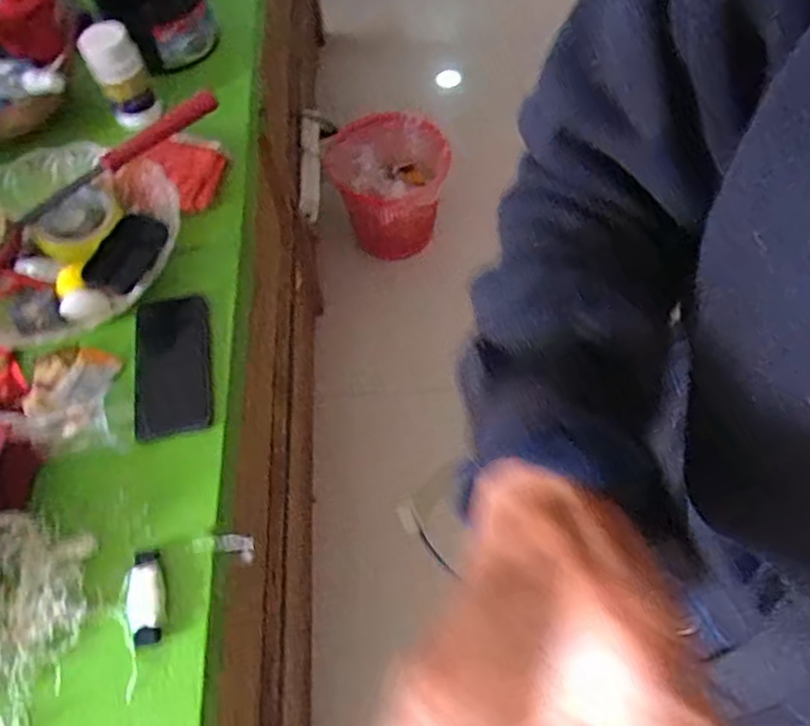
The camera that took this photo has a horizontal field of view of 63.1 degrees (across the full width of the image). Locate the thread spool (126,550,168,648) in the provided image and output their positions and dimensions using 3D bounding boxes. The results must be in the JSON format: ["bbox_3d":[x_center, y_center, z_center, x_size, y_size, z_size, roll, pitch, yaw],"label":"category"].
[{"bbox_3d":[-0.223,0.201,0.572,0.034,0.023,0.077,-5,60,0],"label":"thread spool"}]

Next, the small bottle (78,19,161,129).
[{"bbox_3d":[-0.367,-0.372,0.860,0.064,0.130,0.053,-21,61,-9],"label":"small bottle"}]

